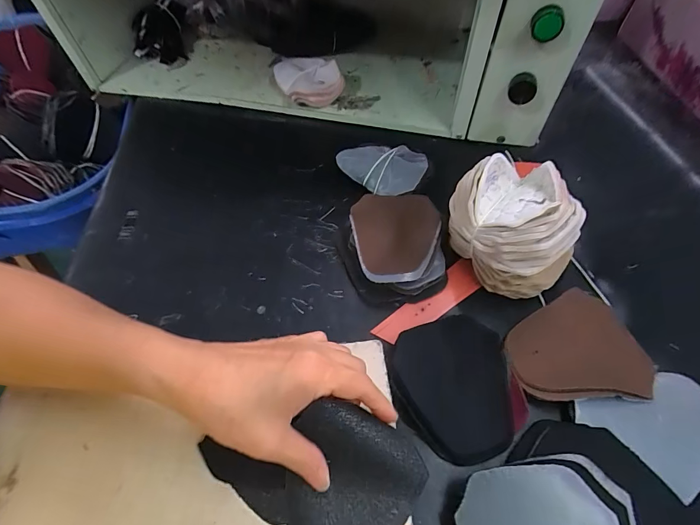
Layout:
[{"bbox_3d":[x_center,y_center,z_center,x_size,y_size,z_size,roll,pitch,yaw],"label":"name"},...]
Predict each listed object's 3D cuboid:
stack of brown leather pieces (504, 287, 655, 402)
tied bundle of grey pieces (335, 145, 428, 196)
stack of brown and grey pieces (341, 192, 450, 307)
[{"bbox_3d":[0.188,0.068,0.307,0.103,0.010,0.092,-1,56,2],"label":"stack of brown leather pieces"},{"bbox_3d":[0.037,-0.107,0.419,0.096,0.029,0.061,27,61,19],"label":"tied bundle of grey pieces"},{"bbox_3d":[0.044,-0.019,0.368,0.094,0.034,0.121,-5,55,-1],"label":"stack of brown and grey pieces"}]

